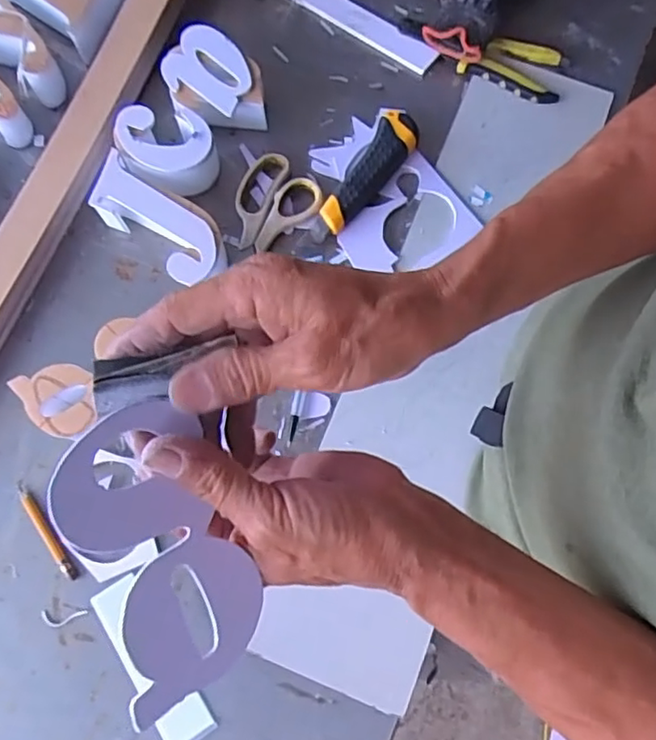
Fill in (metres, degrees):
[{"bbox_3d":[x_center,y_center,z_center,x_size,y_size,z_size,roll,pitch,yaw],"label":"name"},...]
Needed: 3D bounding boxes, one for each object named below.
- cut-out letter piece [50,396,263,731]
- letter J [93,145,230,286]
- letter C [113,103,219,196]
[{"bbox_3d":[-0.073,0.077,0.271,0.068,0.004,0.125,-21,90,-33],"label":"cut-out letter piece"},{"bbox_3d":[-0.150,-0.131,0.558,0.145,0.045,0.061,40,79,9],"label":"letter J"},{"bbox_3d":[-0.149,-0.203,0.576,0.078,0.047,0.088,-38,79,-9],"label":"letter C"}]

